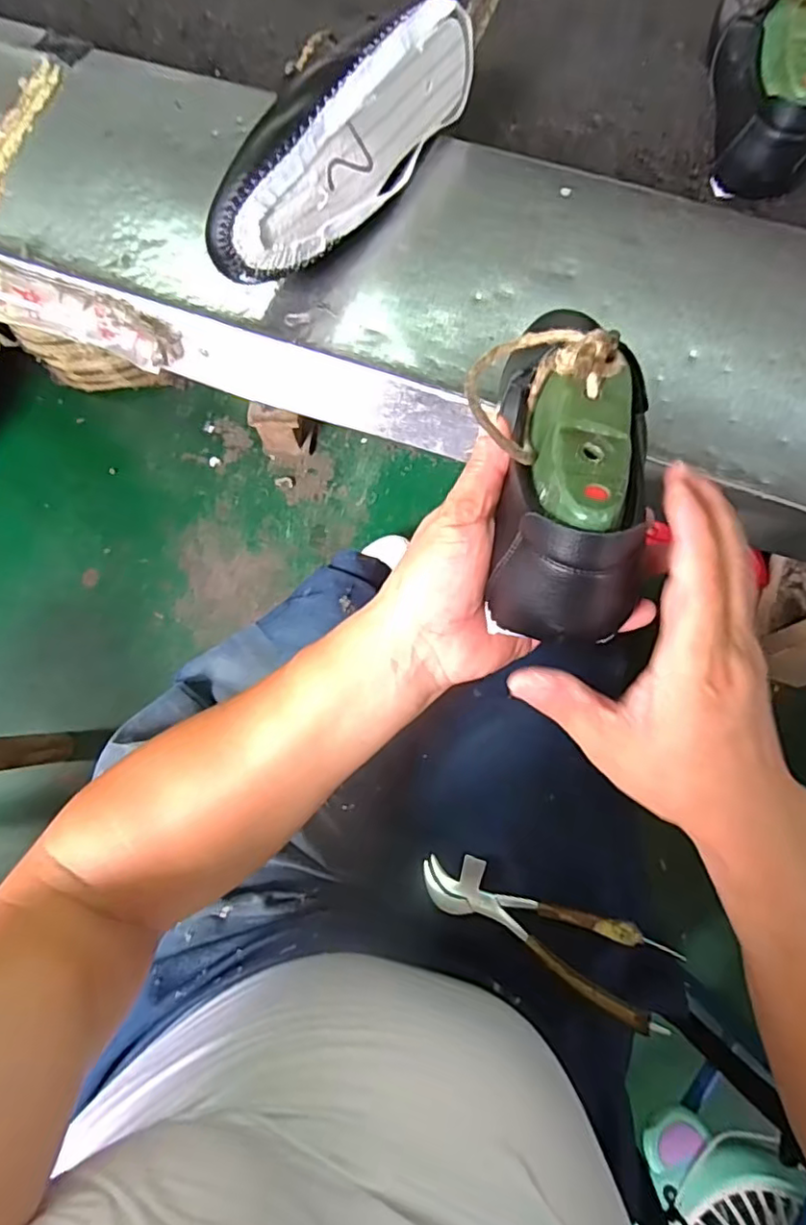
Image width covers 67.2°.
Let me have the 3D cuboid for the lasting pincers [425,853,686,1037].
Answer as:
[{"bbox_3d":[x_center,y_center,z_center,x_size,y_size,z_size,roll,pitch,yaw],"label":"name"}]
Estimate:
[{"bbox_3d":[0.104,0.237,0.460,0.190,0.023,0.056,20,75,22],"label":"lasting pincers"}]

